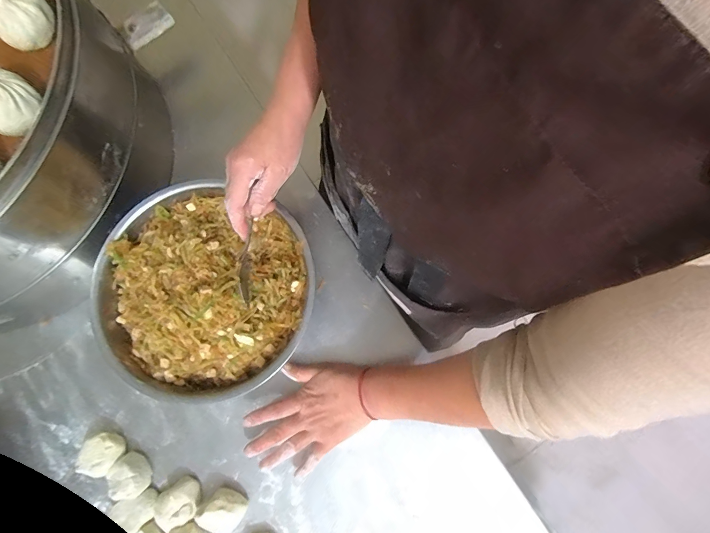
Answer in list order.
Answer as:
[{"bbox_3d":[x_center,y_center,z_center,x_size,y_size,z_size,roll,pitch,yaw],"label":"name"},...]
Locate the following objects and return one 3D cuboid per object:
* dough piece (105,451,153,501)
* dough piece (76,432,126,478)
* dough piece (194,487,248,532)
[{"bbox_3d":[-0.280,0.260,0.444,0.040,0.028,0.048,-40,81,-7],"label":"dough piece"},{"bbox_3d":[-0.318,0.235,0.453,0.046,0.024,0.050,0,79,1],"label":"dough piece"},{"bbox_3d":[-0.158,0.290,0.429,0.046,0.032,0.041,36,81,7],"label":"dough piece"}]

